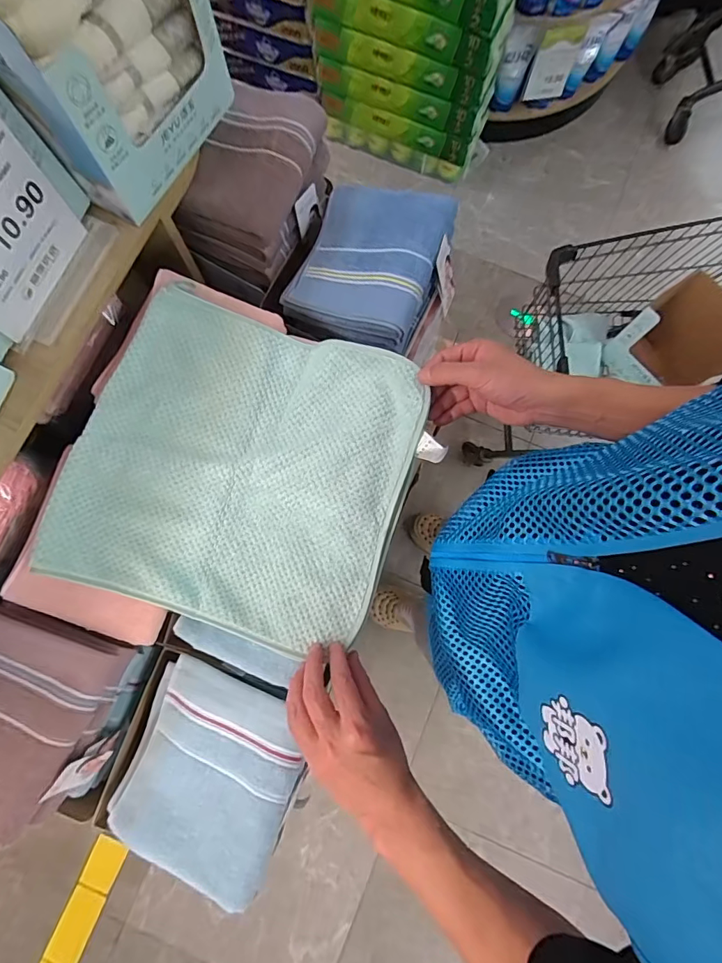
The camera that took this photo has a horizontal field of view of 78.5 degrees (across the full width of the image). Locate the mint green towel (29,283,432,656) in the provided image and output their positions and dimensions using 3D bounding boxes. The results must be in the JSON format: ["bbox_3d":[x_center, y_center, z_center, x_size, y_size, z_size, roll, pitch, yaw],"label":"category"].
[{"bbox_3d":[-0.128,-0.015,0.477,0.341,0.050,0.322,18,80,2],"label":"mint green towel"}]

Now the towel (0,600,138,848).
[{"bbox_3d":[-0.364,0.234,0.454,0.170,0.066,0.178,20,80,3],"label":"towel"}]

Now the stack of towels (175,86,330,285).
[{"bbox_3d":[-0.135,-0.386,0.583,0.129,0.106,0.188,26,80,4],"label":"stack of towels"}]

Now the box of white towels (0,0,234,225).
[{"bbox_3d":[-0.274,-0.428,0.402,0.201,0.194,0.201,32,81,5],"label":"box of white towels"}]

